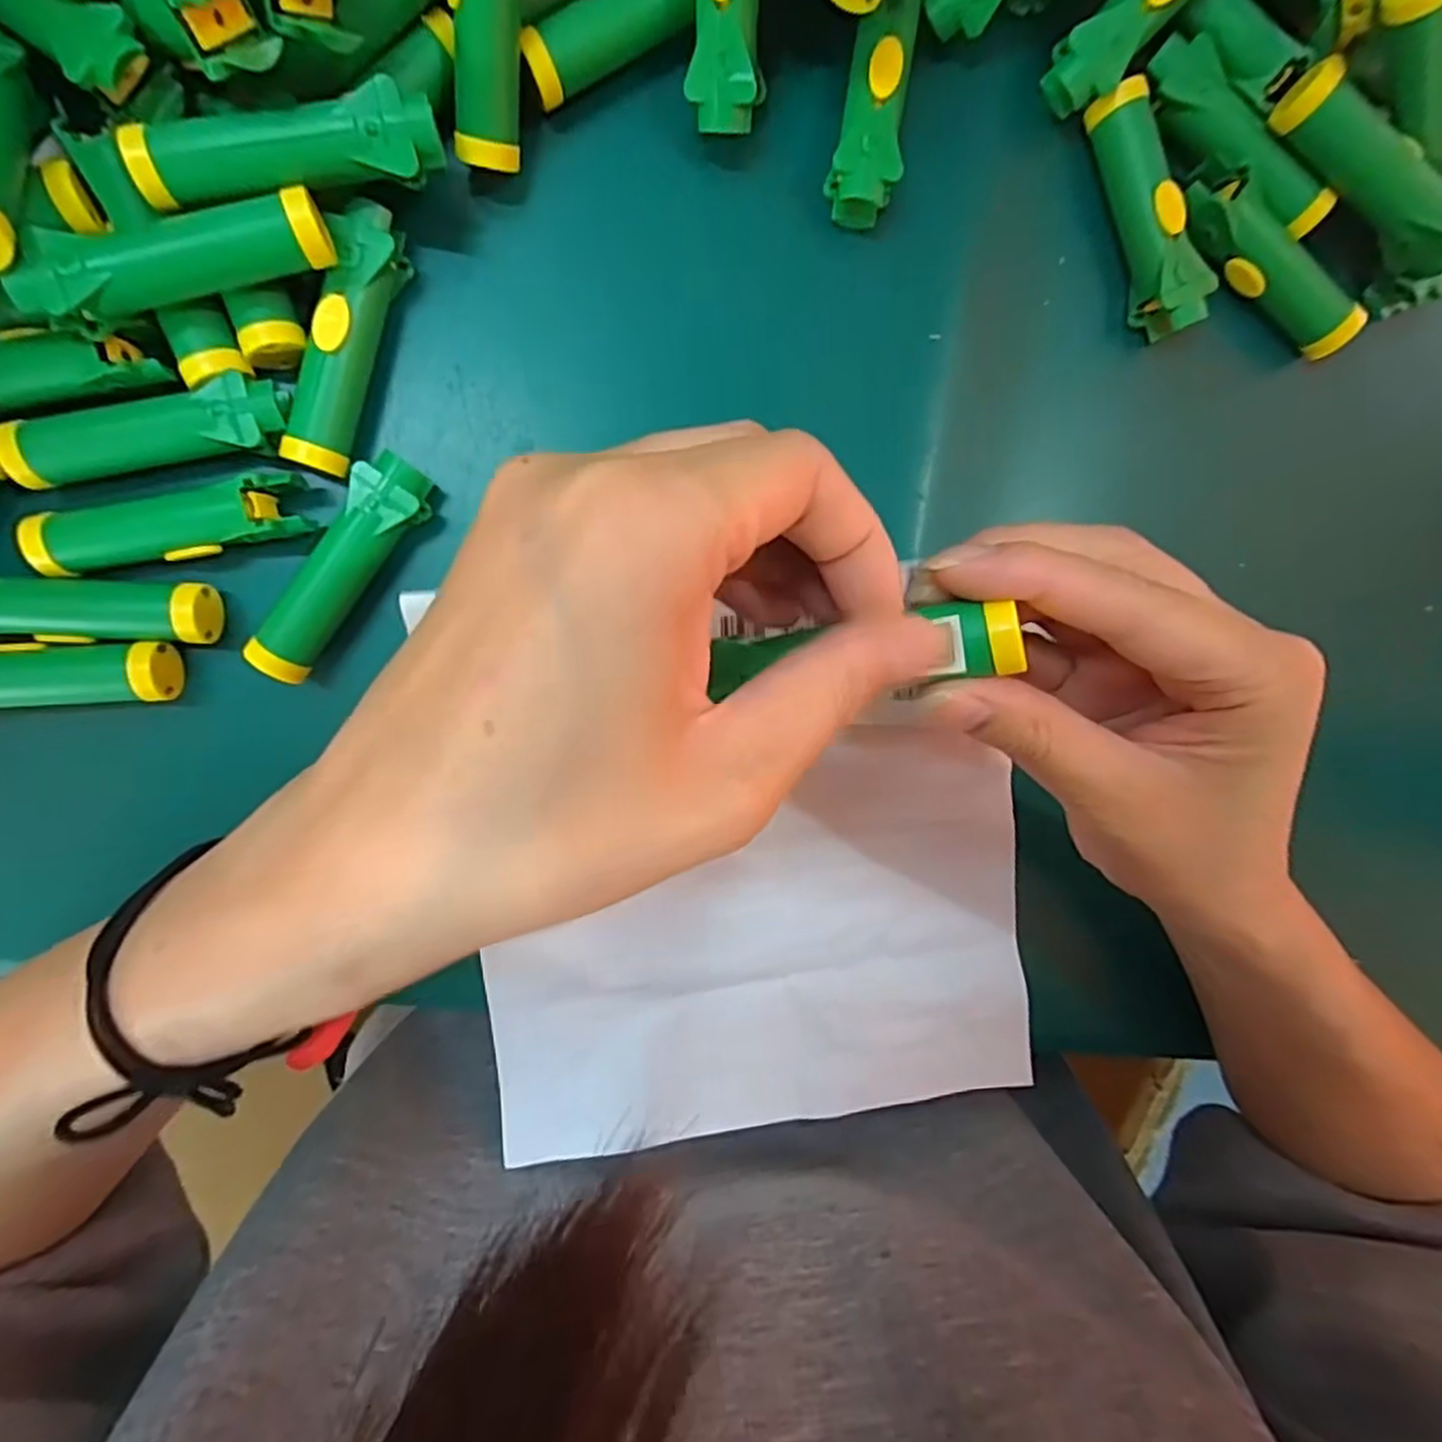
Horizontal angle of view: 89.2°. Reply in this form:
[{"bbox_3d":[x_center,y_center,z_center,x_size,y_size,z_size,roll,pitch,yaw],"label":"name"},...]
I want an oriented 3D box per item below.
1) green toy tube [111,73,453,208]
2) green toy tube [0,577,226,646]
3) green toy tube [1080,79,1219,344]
[{"bbox_3d":[-0.120,-0.159,0.207,0.079,0.022,0.019,-12,99,-5],"label":"green toy tube"},{"bbox_3d":[-0.203,-0.035,0.231,0.074,0.018,0.019,1,97,-7],"label":"green toy tube"},{"bbox_3d":[0.150,-0.177,0.258,0.019,0.022,0.079,-23,99,-3],"label":"green toy tube"}]

